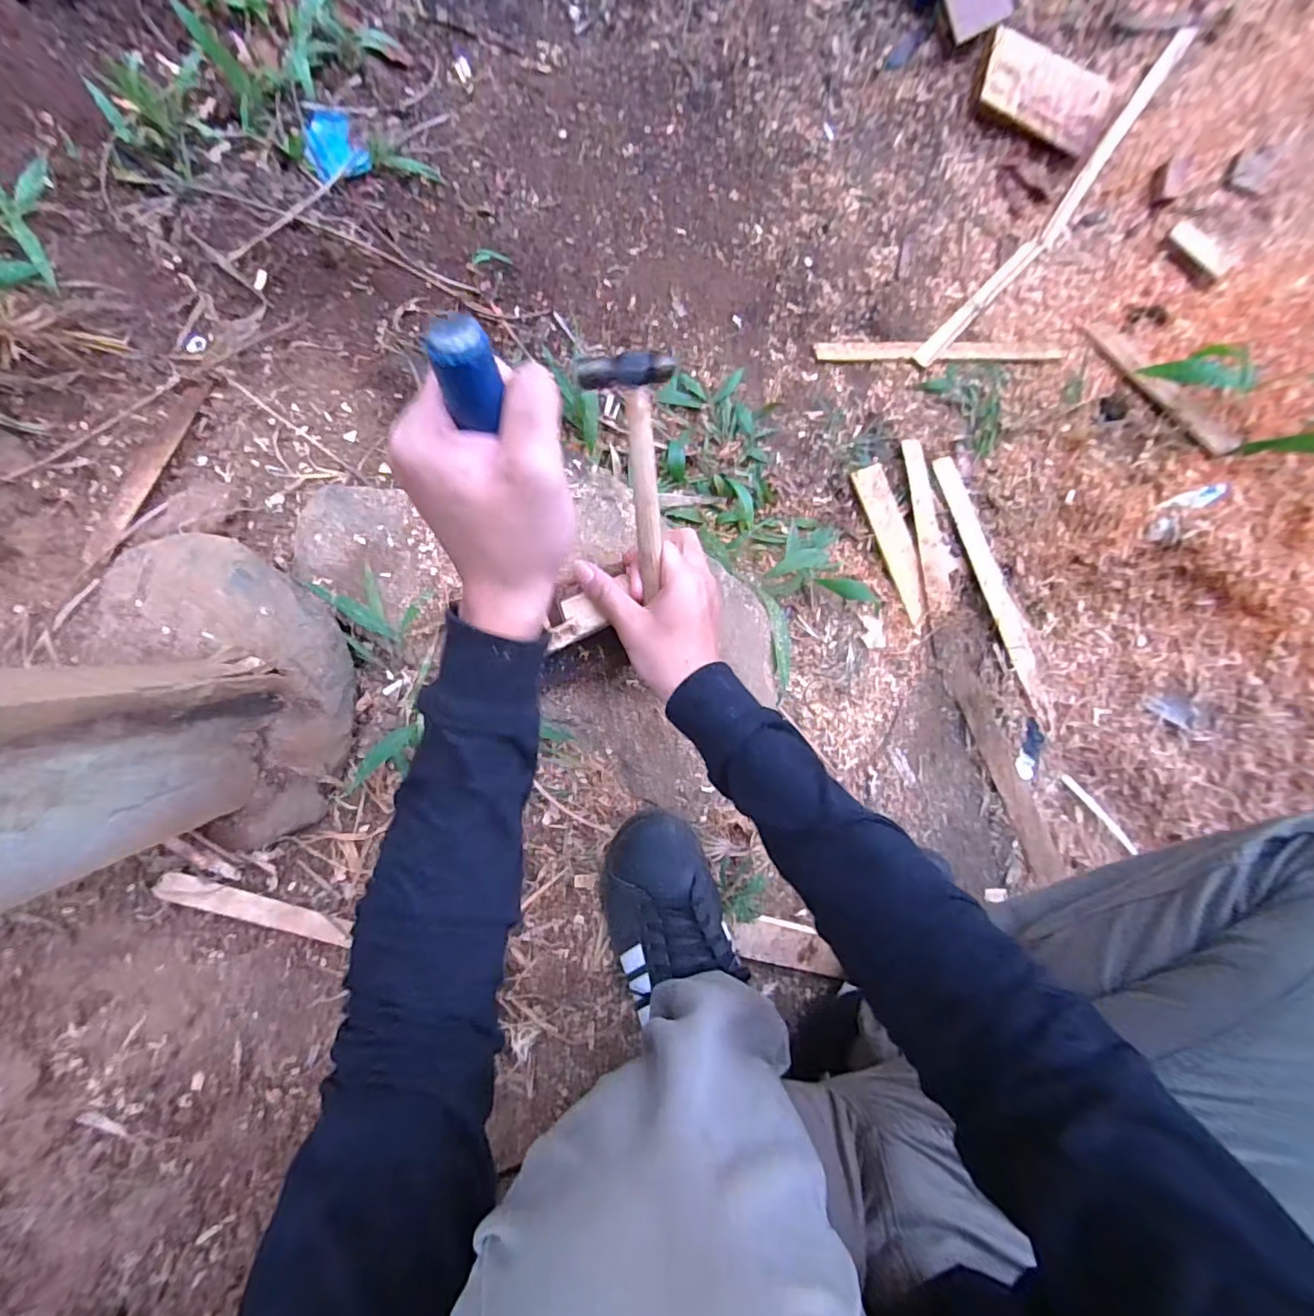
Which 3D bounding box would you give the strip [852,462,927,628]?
[{"bbox_3d":[0.325,-0.157,0.759,0.047,0.007,0.215,-21,90,-2],"label":"strip"}]

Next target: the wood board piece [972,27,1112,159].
[{"bbox_3d":[0.620,-0.898,0.900,0.238,0.036,0.120,6,94,-16],"label":"wood board piece"}]

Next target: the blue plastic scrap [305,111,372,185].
[{"bbox_3d":[-0.369,-0.582,0.639,0.067,0.006,0.088,-32,89,-25],"label":"blue plastic scrap"}]

